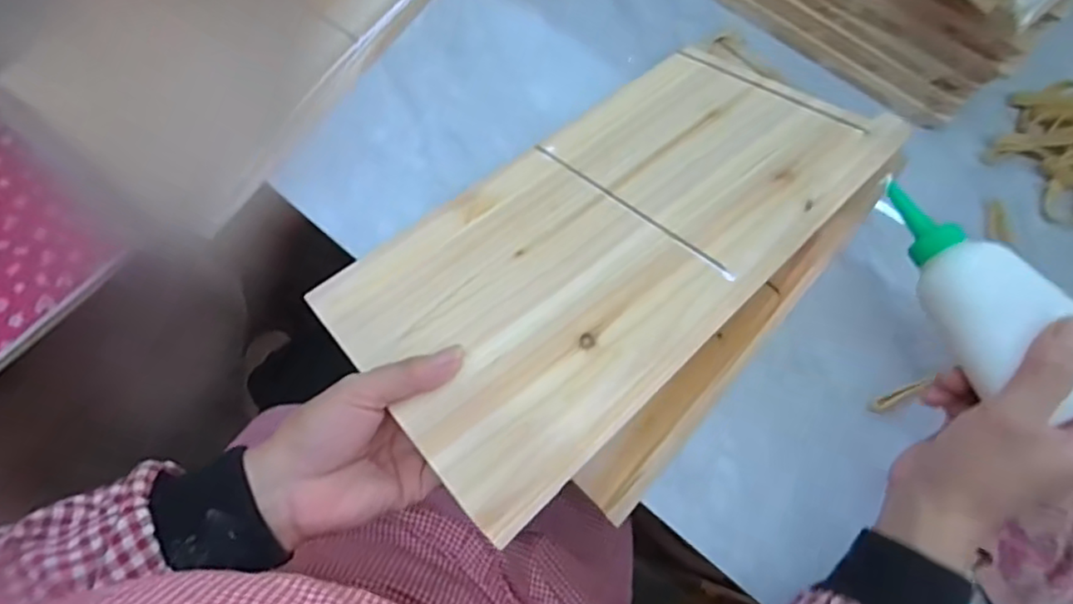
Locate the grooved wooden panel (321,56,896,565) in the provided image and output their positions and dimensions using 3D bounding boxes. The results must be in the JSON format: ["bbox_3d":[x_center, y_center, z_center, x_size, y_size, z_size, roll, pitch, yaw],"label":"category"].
[{"bbox_3d":[0.046,-0.046,0.414,0.350,0.016,0.203,-40,56,-15],"label":"grooved wooden panel"}]

